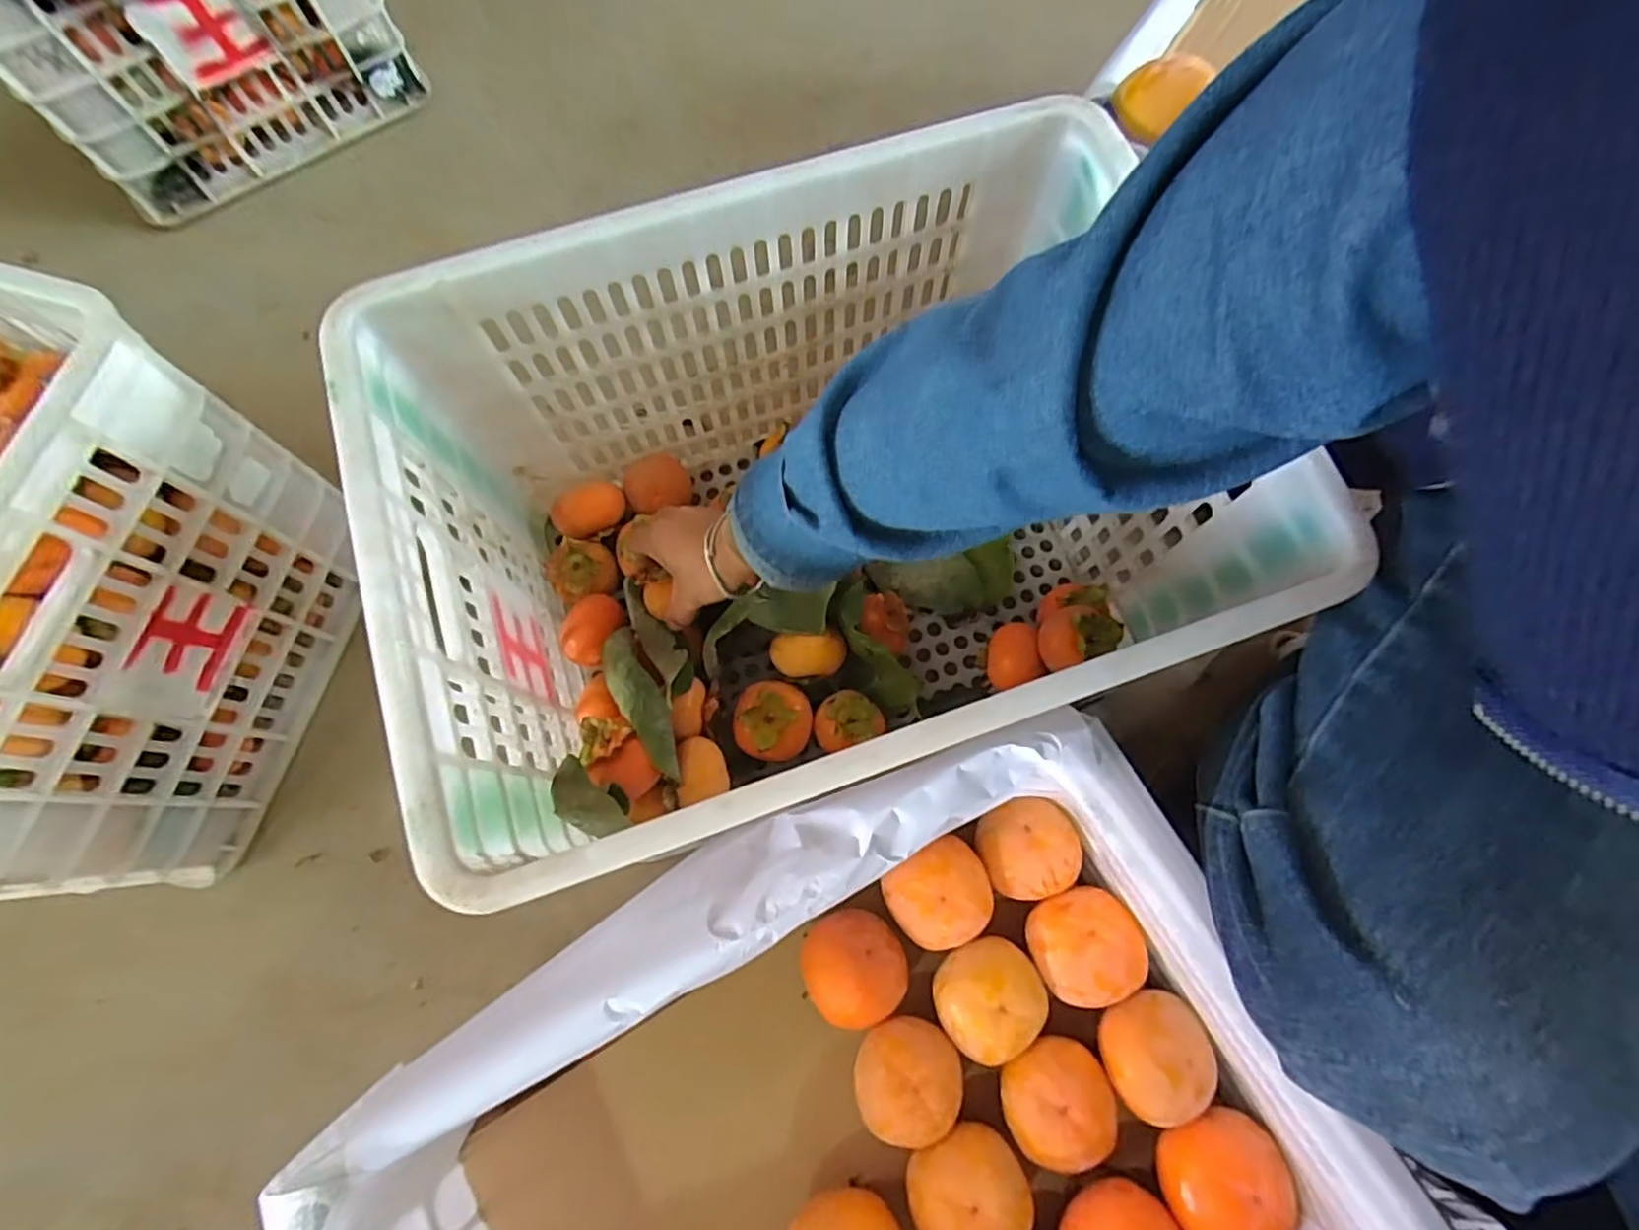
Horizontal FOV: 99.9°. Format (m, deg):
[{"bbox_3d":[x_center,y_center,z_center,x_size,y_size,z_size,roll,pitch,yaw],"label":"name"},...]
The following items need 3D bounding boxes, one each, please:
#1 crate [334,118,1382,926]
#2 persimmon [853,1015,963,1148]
[{"bbox_3d":[-0.002,-0.057,0.486,0.467,0.270,0.341,-18,74,-6],"label":"crate"},{"bbox_3d":[0.048,0.253,0.381,0.054,0.051,0.055,0,73,-1],"label":"persimmon"}]

